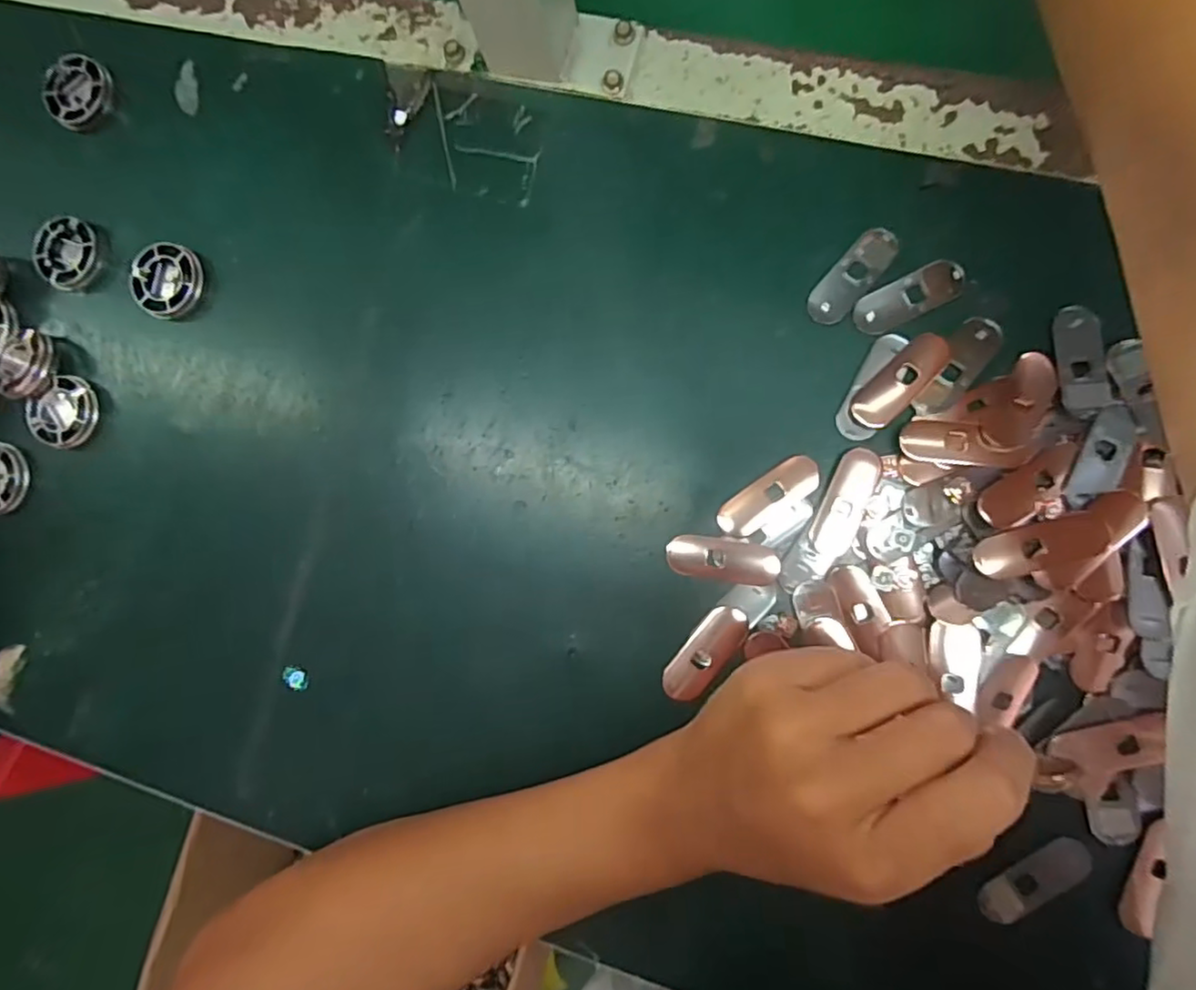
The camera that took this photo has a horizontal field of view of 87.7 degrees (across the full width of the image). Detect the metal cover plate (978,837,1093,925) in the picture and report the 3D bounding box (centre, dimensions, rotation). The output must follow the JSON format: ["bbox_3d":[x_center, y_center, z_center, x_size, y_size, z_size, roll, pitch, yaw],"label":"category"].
[{"bbox_3d":[0.187,0.165,0.265,0.050,0.004,0.018,-38,82,4],"label":"metal cover plate"}]

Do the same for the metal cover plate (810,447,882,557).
[{"bbox_3d":[0.110,0.003,0.278,0.018,0.004,0.050,23,90,9],"label":"metal cover plate"}]

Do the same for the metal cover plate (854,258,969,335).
[{"bbox_3d":[0.141,-0.090,0.281,0.050,0.004,0.019,-26,83,6],"label":"metal cover plate"}]

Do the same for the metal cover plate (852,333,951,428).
[{"bbox_3d":[0.136,-0.051,0.278,0.019,0.004,0.049,39,92,9],"label":"metal cover plate"}]

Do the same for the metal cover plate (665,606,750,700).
[{"bbox_3d":[0.049,0.073,0.285,0.018,0.004,0.049,38,92,9],"label":"metal cover plate"}]

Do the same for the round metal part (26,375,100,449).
[{"bbox_3d":[-0.295,-0.046,0.344,0.039,0.011,0.039,-1,86,8],"label":"round metal part"}]

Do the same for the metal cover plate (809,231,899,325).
[{"bbox_3d":[0.116,-0.101,0.284,0.019,0.004,0.050,39,92,9],"label":"metal cover plate"}]

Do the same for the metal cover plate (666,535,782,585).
[{"bbox_3d":[0.057,0.030,0.285,0.050,0.004,0.019,7,87,9],"label":"metal cover plate"}]

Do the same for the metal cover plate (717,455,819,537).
[{"bbox_3d":[0.077,0.000,0.284,0.049,0.004,0.019,-36,82,5],"label":"metal cover plate"}]

